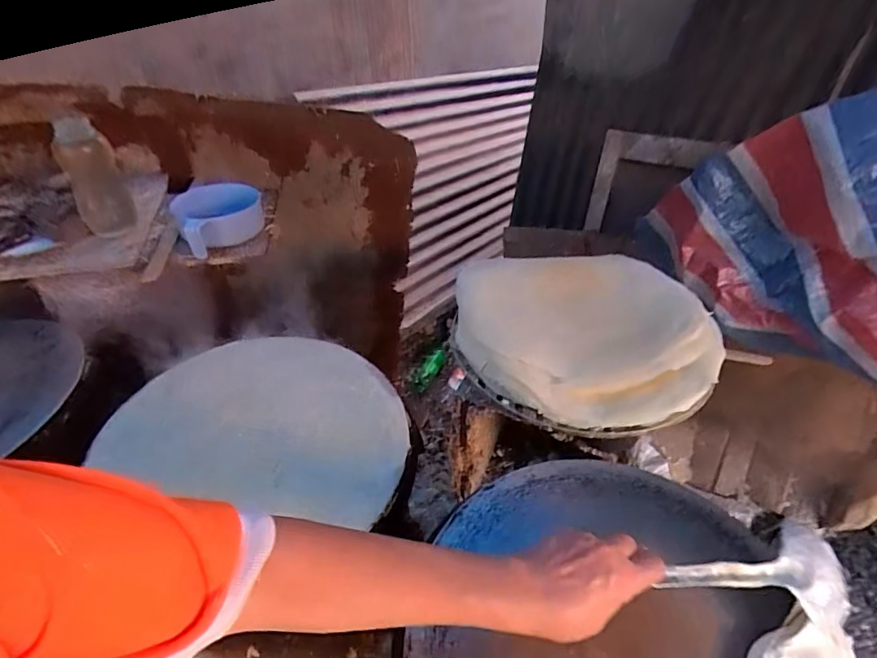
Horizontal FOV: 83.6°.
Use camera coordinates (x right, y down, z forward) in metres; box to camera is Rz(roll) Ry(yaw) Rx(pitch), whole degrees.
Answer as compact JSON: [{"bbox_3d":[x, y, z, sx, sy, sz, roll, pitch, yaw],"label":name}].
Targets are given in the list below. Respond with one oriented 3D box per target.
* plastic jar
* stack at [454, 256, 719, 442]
[{"bbox_3d":[-0.586,-0.253,0.834,0.082,0.192,0.075,-24,45,-25],"label":"plastic jar"},{"bbox_3d":[0.211,-0.007,0.751,0.363,0.068,0.383,2,40,5],"label":"stack"}]

